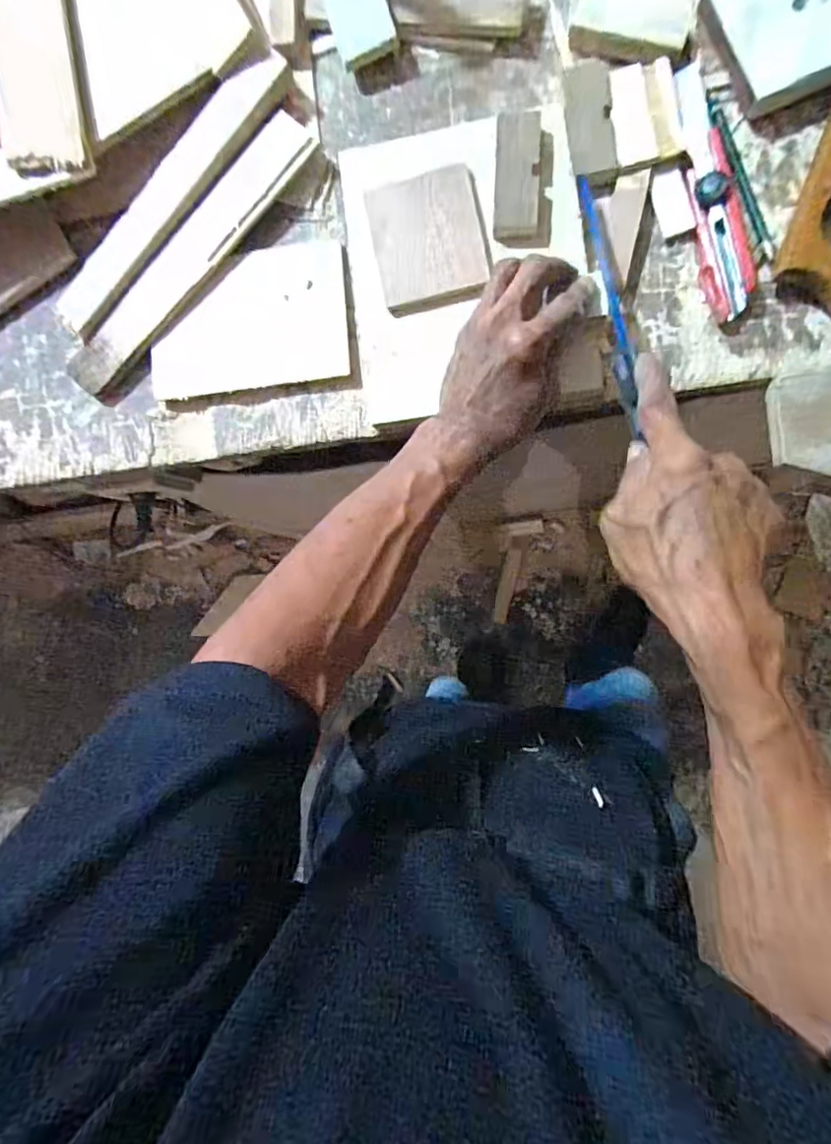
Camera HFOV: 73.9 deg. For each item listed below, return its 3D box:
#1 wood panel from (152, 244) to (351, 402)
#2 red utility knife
[{"bbox_3d":[-0.134,-0.200,0.441,0.157,0.011,0.107,-6,90,7],"label":"wood panel"},{"bbox_3d":[0.213,-0.273,0.394,0.030,0.015,0.181,-9,89,7],"label":"red utility knife"}]

